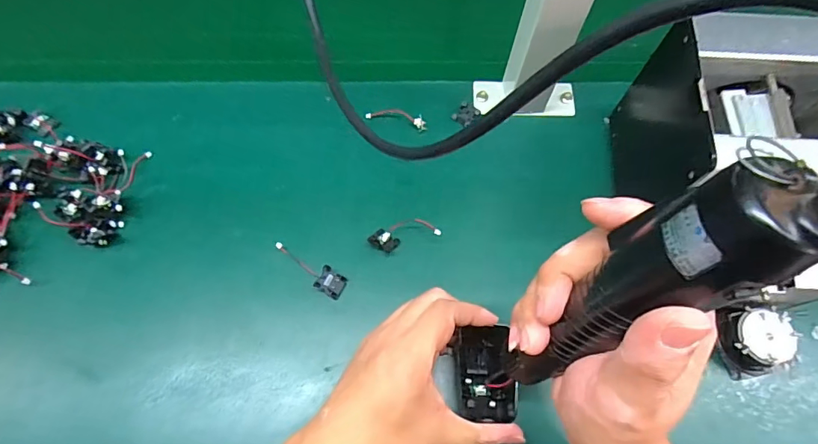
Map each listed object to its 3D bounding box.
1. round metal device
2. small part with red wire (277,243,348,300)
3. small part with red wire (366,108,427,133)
[{"bbox_3d":[0.275,0.094,0.385,0.042,0.030,0.052,0,68,-1],"label":"round metal device"},{"bbox_3d":[-0.086,0.041,0.413,0.068,0.014,0.021,26,70,9],"label":"small part with red wire"},{"bbox_3d":[-0.011,-0.103,0.472,0.059,0.008,0.019,16,69,5],"label":"small part with red wire"}]

